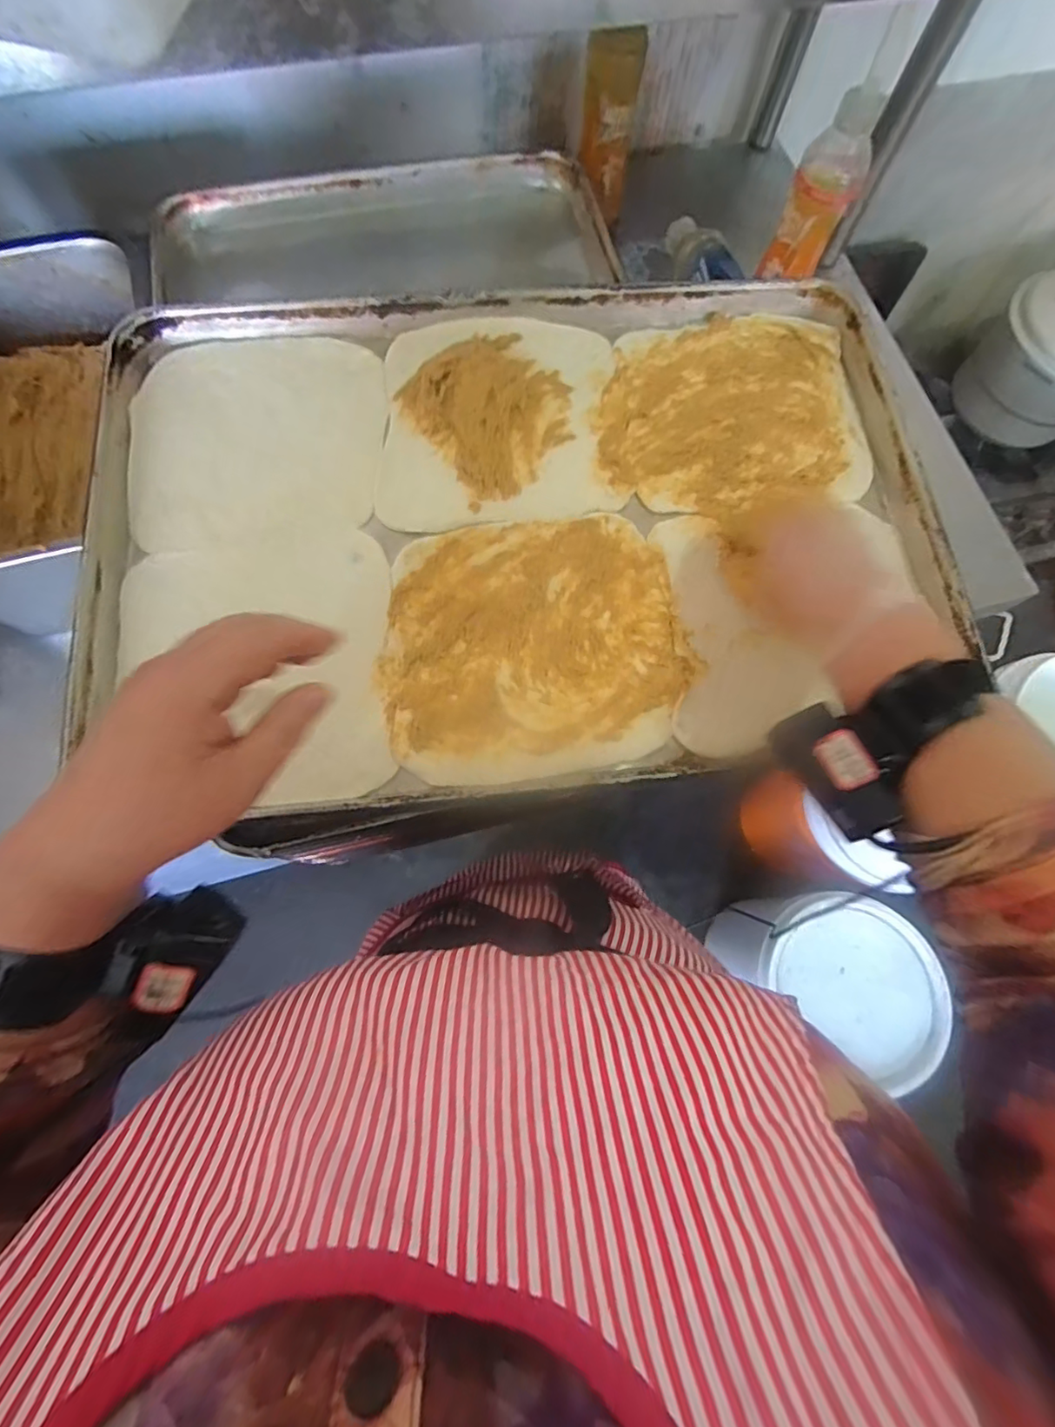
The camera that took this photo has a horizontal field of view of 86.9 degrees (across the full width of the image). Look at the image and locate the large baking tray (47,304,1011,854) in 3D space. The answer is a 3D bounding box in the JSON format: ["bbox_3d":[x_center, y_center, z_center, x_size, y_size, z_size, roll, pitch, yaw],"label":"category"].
[{"bbox_3d":[0.000,-0.137,0.410,0.595,0.028,0.413,-4,74,-3],"label":"large baking tray"}]

